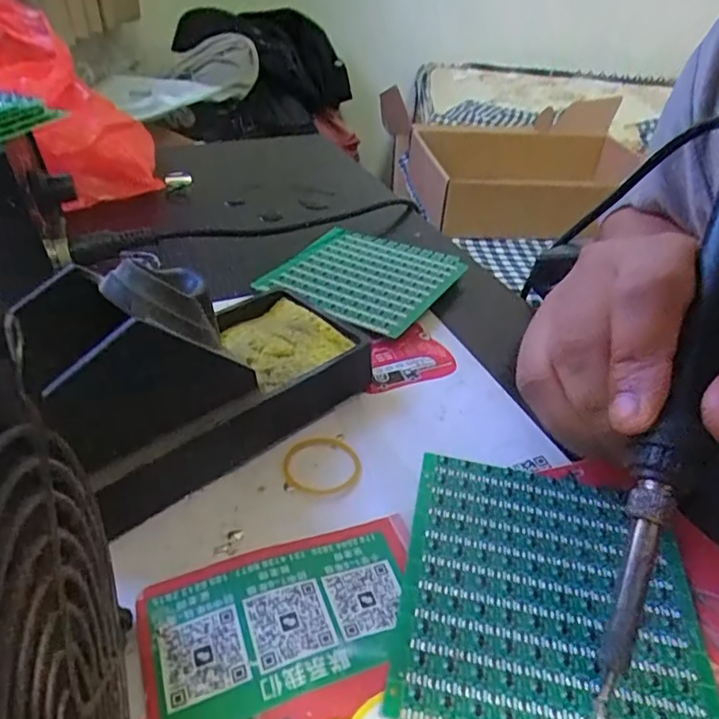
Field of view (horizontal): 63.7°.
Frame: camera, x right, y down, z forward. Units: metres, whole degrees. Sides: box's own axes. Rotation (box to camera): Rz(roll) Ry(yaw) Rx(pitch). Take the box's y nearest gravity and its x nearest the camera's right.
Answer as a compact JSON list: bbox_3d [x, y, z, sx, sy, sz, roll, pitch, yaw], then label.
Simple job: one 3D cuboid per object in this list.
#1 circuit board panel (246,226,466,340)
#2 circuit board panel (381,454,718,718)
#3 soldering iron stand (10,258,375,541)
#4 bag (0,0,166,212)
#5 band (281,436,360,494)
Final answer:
[{"bbox_3d":[0.004,-0.052,0.354,0.098,0.004,0.102,20,39,22],"label":"circuit board panel"},{"bbox_3d":[0.063,0.077,0.192,0.093,0.005,0.099,10,36,7],"label":"circuit board panel"},{"bbox_3d":[-0.066,-0.005,0.235,0.072,0.075,0.144,31,43,32],"label":"soldering iron stand"},{"bbox_3d":[-0.279,-0.224,0.487,0.265,0.105,0.104,25,42,26],"label":"bag"},{"bbox_3d":[-0.015,0.042,0.238,0.031,0.004,0.031,3,36,-2],"label":"band"}]

